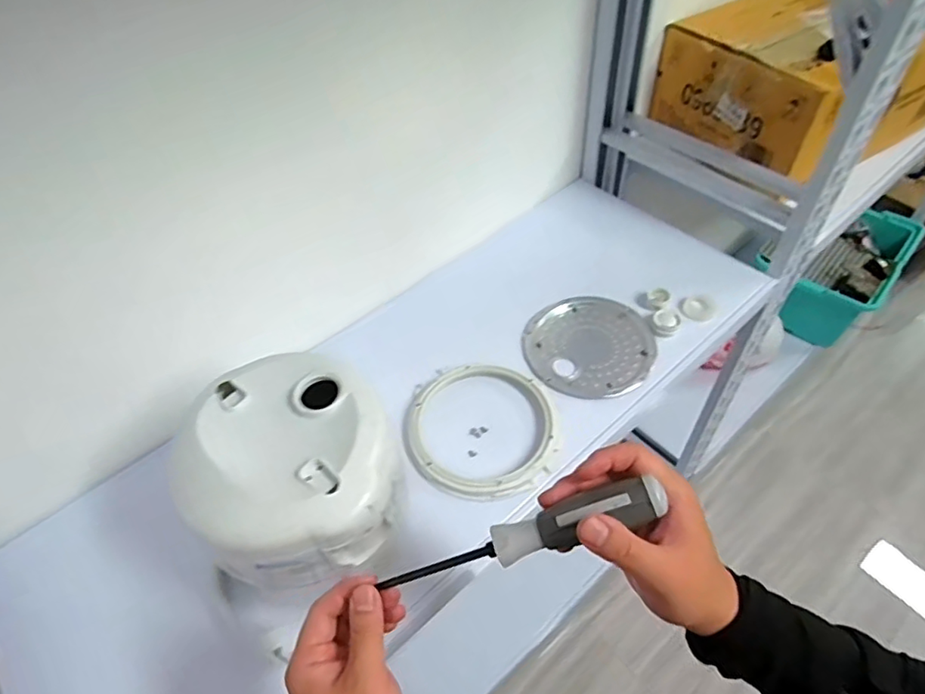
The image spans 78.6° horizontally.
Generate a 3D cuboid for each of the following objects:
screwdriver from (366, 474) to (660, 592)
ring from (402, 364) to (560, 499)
[{"bbox_3d":[0.036,0.129,0.376,0.193,0.023,0.027,-25,49,15],"label":"screwdriver"},{"bbox_3d":[0.023,0.106,0.740,0.197,0.023,0.193,-2,51,3],"label":"ring"}]

